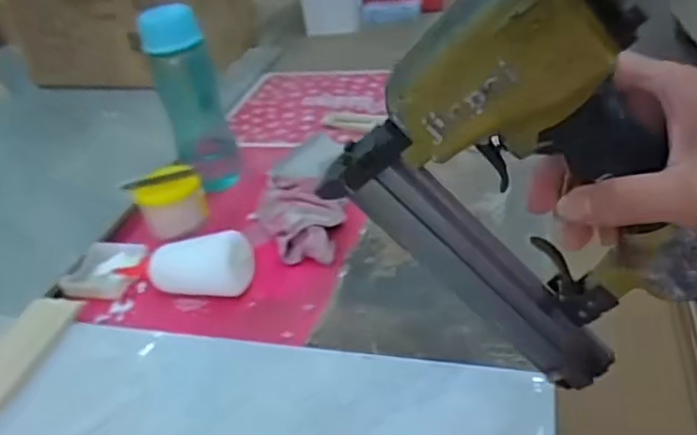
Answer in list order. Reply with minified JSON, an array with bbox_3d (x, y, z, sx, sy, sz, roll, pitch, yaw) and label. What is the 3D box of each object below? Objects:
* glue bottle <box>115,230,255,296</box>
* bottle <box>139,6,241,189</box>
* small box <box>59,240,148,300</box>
[{"bbox_3d":[-0.175,0.042,0.629,0.158,0.050,0.055,2,35,15],"label":"glue bottle"},{"bbox_3d":[-0.199,-0.154,0.769,0.075,0.225,0.076,-11,33,-4],"label":"bottle"},{"bbox_3d":[-0.273,0.059,0.678,0.076,0.019,0.080,-1,34,11],"label":"small box"}]

